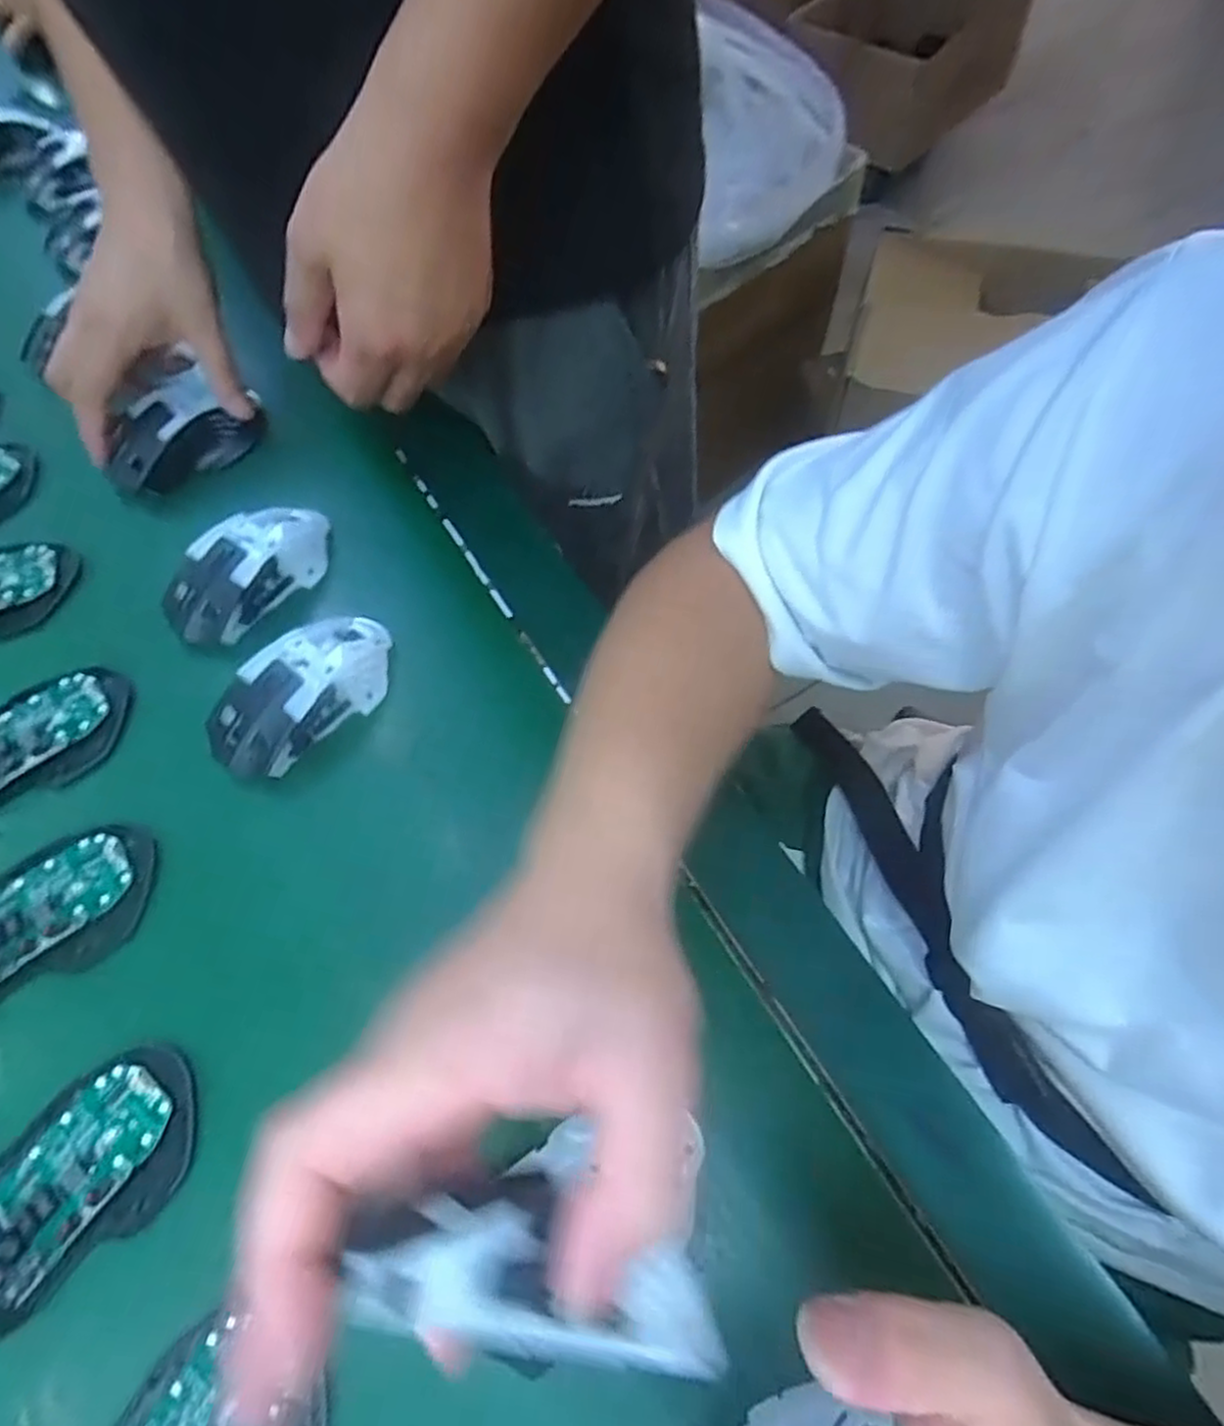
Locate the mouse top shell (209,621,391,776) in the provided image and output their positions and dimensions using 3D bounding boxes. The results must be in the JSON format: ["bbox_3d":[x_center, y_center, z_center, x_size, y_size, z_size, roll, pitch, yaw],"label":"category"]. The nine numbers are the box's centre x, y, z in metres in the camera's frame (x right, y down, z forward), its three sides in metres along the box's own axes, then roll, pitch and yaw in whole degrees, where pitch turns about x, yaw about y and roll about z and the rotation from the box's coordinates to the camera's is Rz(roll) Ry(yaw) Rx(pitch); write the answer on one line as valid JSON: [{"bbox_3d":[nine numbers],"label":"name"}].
[{"bbox_3d":[-0.180,-0.012,0.435,0.057,0.047,0.116,40,68,16],"label":"mouse top shell"}]

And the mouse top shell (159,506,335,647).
[{"bbox_3d":[-0.231,-0.092,0.472,0.057,0.041,0.113,41,68,17],"label":"mouse top shell"}]

